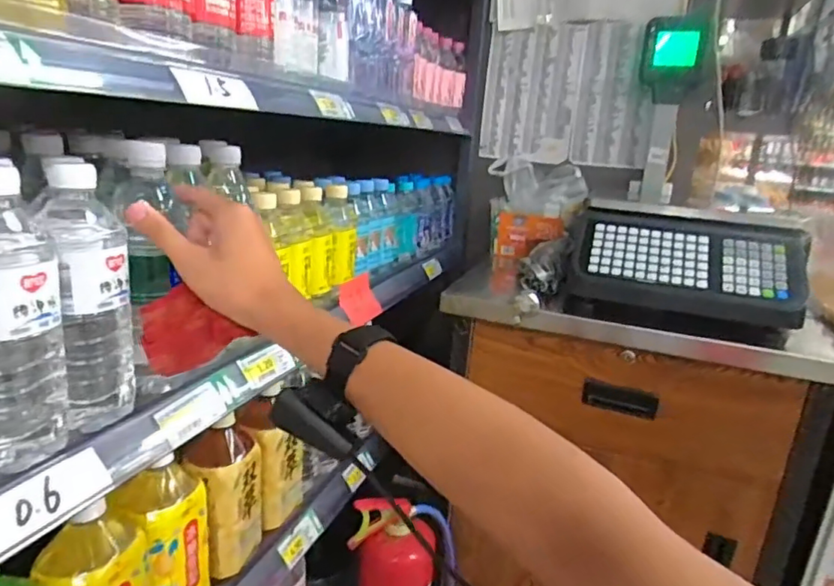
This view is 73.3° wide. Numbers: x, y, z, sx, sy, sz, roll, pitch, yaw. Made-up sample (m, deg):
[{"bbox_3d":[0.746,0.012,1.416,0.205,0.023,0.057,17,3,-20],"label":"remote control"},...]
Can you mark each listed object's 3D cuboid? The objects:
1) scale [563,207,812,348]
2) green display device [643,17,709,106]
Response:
[{"bbox_3d":[0.405,-0.034,0.858,0.315,0.171,0.133,13,18,30],"label":"scale"},{"bbox_3d":[0.543,-0.497,1.188,0.126,0.167,0.034,9,16,18],"label":"green display device"}]

